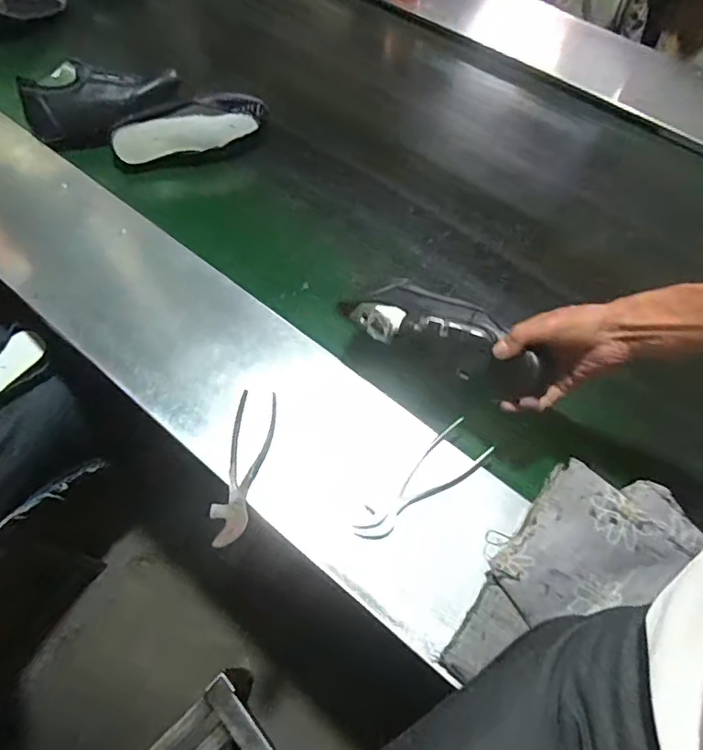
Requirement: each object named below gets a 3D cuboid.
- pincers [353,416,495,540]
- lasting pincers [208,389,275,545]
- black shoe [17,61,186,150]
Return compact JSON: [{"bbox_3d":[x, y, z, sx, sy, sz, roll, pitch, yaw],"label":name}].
[{"bbox_3d":[0.083,0.130,0.643,0.191,0.016,0.061,-36,68,-18],"label":"pincers"},{"bbox_3d":[-0.131,0.110,0.659,0.054,0.016,0.192,6,62,3],"label":"lasting pincers"},{"bbox_3d":[-0.443,-0.481,0.967,0.269,0.100,0.099,-15,63,-8],"label":"black shoe"}]

